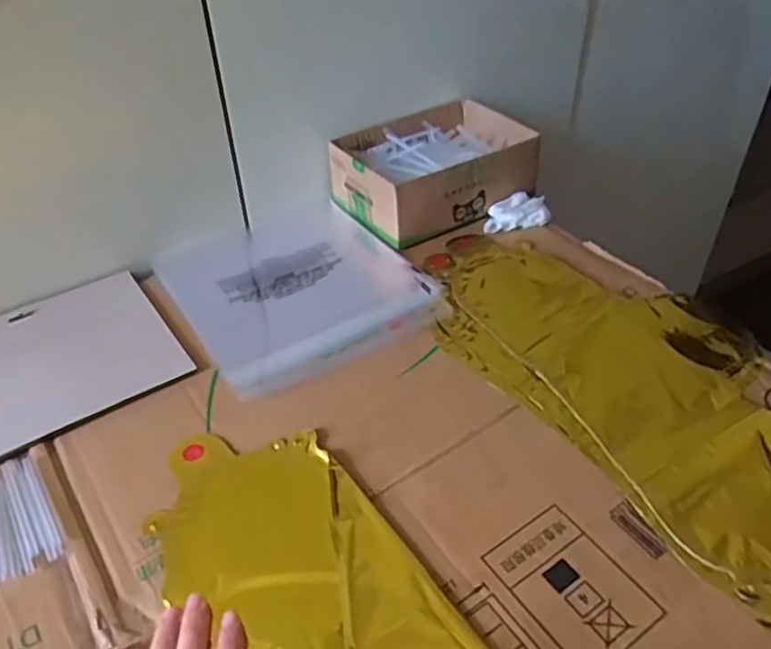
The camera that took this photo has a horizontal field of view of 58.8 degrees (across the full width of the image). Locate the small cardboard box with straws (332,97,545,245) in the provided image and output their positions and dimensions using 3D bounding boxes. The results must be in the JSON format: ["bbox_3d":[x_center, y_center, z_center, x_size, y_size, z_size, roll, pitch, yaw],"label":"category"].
[{"bbox_3d":[0.053,-0.170,0.727,0.193,0.058,0.142,-25,49,-23],"label":"small cardboard box with straws"}]

